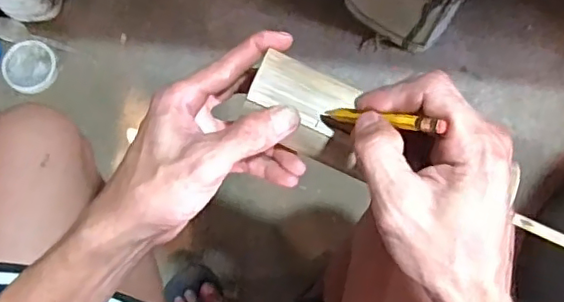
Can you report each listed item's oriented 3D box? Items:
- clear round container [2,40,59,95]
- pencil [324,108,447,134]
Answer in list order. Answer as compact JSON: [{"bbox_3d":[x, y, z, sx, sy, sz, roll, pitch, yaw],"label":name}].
[{"bbox_3d":[-0.425,-0.144,1.021,0.086,0.018,0.095,-31,78,-8],"label":"clear round container"},{"bbox_3d":[0.051,-0.017,0.332,0.009,0.084,0.006,38,74,-35],"label":"pencil"}]

